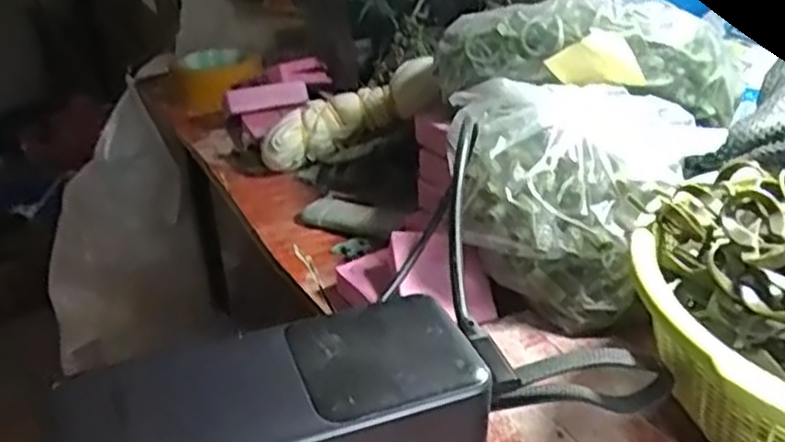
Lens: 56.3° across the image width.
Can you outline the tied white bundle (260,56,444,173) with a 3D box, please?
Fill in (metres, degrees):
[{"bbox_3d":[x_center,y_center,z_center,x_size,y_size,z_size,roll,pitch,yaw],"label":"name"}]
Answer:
[{"bbox_3d":[-0.035,-0.087,0.612,0.155,0.047,0.048,-24,31,4],"label":"tied white bundle"}]

